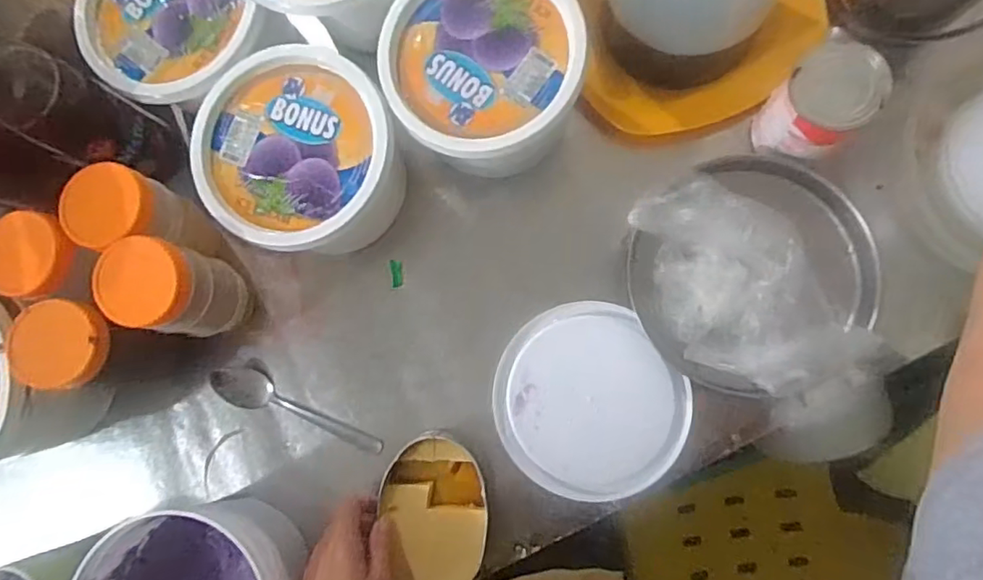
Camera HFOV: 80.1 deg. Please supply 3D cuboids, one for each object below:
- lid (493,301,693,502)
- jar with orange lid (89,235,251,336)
[{"bbox_3d":[0.087,0.102,0.531,0.158,0.009,0.170,-1,83,6],"label":"lid"},{"bbox_3d":[-0.272,0.002,0.522,0.067,0.141,0.069,-1,83,6],"label":"jar with orange lid"}]

